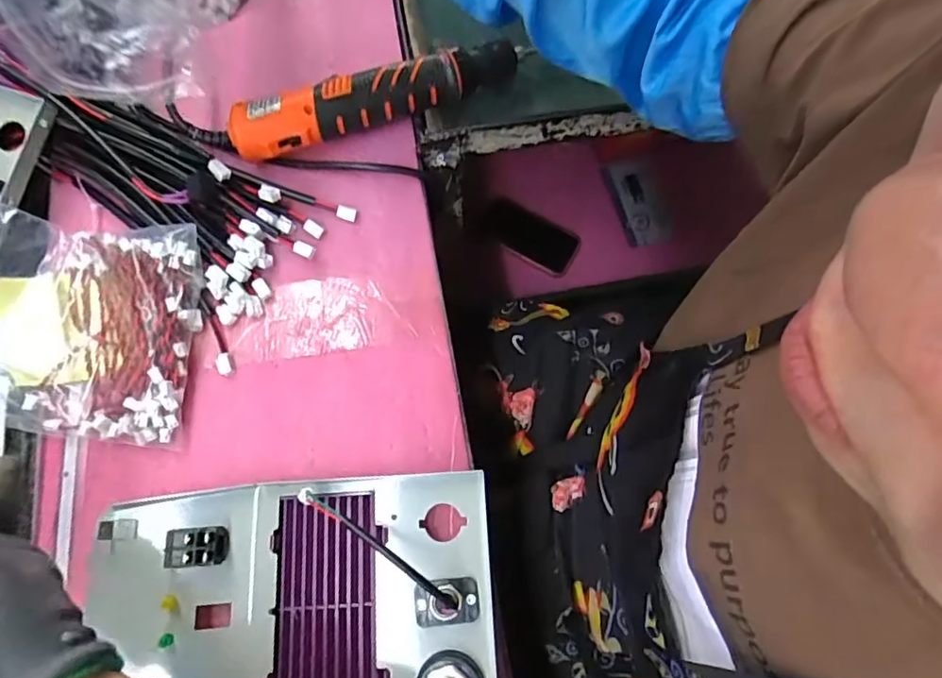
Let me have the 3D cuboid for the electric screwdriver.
[{"bbox_3d":[-0.066,-0.186,0.430,0.236,0.043,0.040,-22,75,-8],"label":"electric screwdriver"}]

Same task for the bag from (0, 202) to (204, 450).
[{"bbox_3d":[-0.303,-0.018,0.372,0.237,0.045,0.146,8,72,0],"label":"bag"}]

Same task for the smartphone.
[{"bbox_3d":[0.090,-0.156,0.842,0.146,0.013,0.068,29,84,-9],"label":"smartphone"}]

